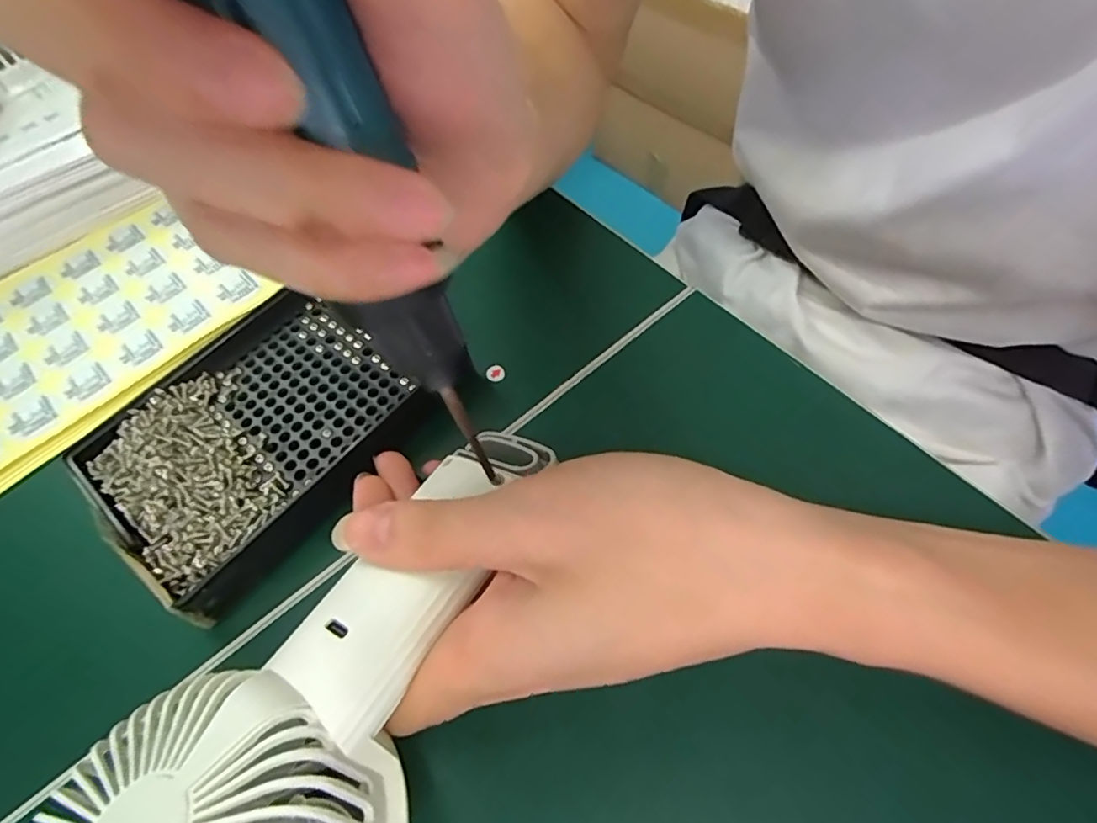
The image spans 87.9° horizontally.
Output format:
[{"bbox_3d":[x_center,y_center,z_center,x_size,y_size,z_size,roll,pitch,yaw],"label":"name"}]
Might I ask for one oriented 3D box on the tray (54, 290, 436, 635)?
[{"bbox_3d":[-0.118,0.008,0.232,0.098,0.020,0.119,31,66,20],"label":"tray"}]

